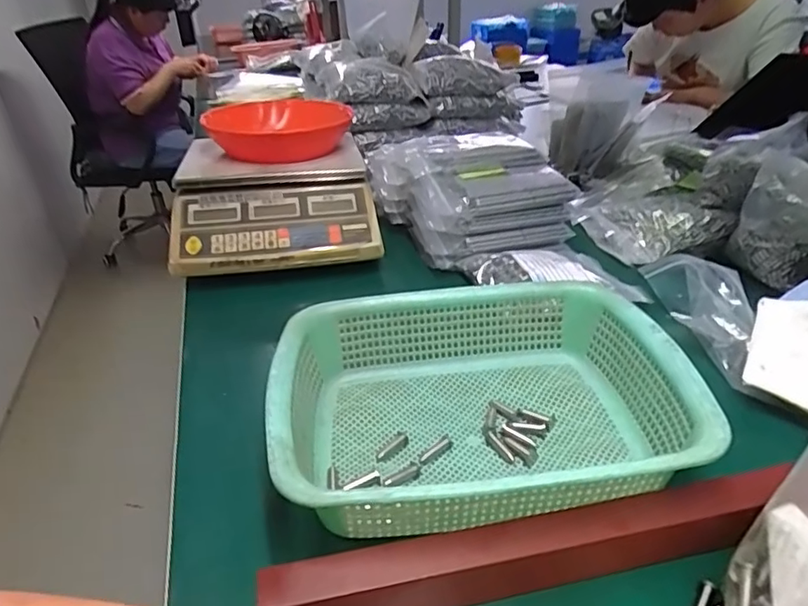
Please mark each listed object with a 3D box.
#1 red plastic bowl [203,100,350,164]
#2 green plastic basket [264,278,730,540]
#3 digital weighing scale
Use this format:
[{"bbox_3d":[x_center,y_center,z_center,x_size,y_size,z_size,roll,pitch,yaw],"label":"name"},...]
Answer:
[{"bbox_3d":[-0.177,-0.255,0.818,0.191,0.073,0.242,-6,32,-4],"label":"red plastic bowl"},{"bbox_3d":[0.056,0.078,0.429,0.294,0.086,0.217,-6,32,-4],"label":"green plastic basket"},{"bbox_3d":[-0.172,-0.142,0.753,0.249,0.098,0.249,-7,32,-7],"label":"digital weighing scale"}]

